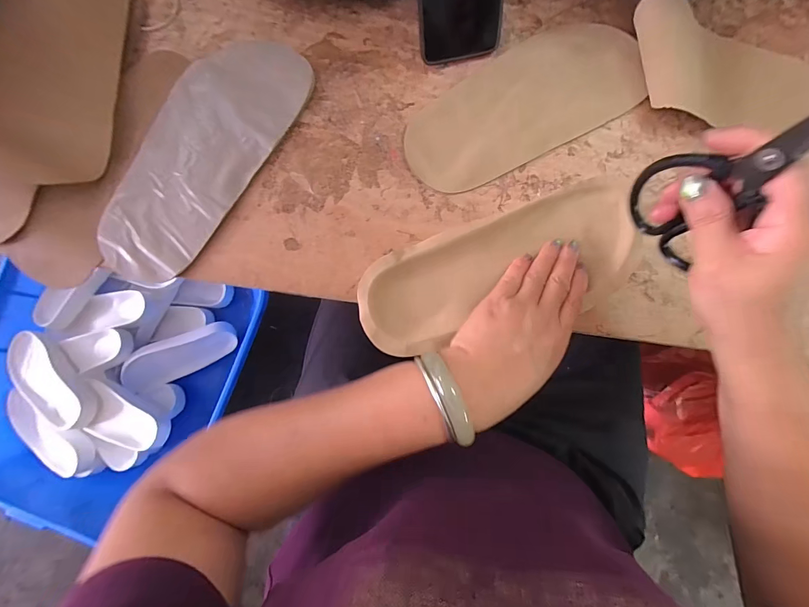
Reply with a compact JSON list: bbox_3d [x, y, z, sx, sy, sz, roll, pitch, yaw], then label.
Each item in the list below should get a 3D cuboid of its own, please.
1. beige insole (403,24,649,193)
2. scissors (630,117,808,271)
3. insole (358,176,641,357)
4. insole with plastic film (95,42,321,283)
[{"bbox_3d":[0.114,-0.195,0.359,0.242,0.010,0.108,-27,85,-3],"label":"beige insole"},{"bbox_3d":[0.196,-0.075,0.216,0.017,0.171,0.075,-25,82,-6],"label":"scissors"},{"bbox_3d":[0.083,-0.028,0.315,0.244,0.020,0.096,-22,85,-6],"label":"insole"},{"bbox_3d":[-0.192,-0.143,0.348,0.112,0.011,0.255,30,85,2],"label":"insole with plastic film"}]

